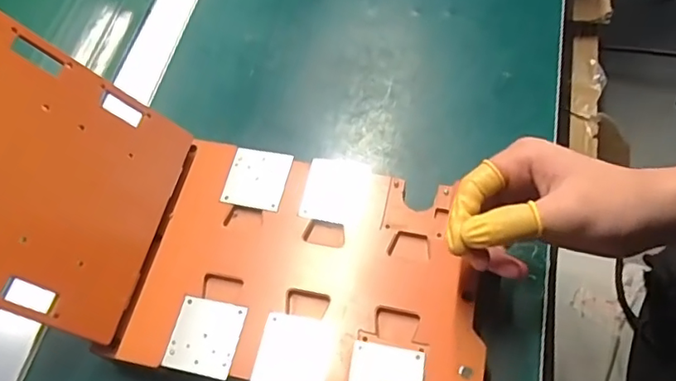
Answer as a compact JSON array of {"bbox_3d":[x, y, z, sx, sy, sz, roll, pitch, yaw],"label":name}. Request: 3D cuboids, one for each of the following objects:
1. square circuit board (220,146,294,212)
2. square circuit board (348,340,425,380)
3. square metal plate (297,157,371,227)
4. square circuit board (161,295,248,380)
[{"bbox_3d":[-0.060,-0.009,0.421,0.044,0.005,0.047,12,63,8],"label":"square circuit board"},{"bbox_3d":[0.028,0.116,0.339,0.044,0.005,0.047,6,54,8],"label":"square circuit board"},{"bbox_3d":[-0.002,0.000,0.409,0.045,0.008,0.048,10,63,10],"label":"square metal plate"},{"bbox_3d":[-0.086,0.094,0.365,0.044,0.004,0.047,10,63,7],"label":"square circuit board"}]

